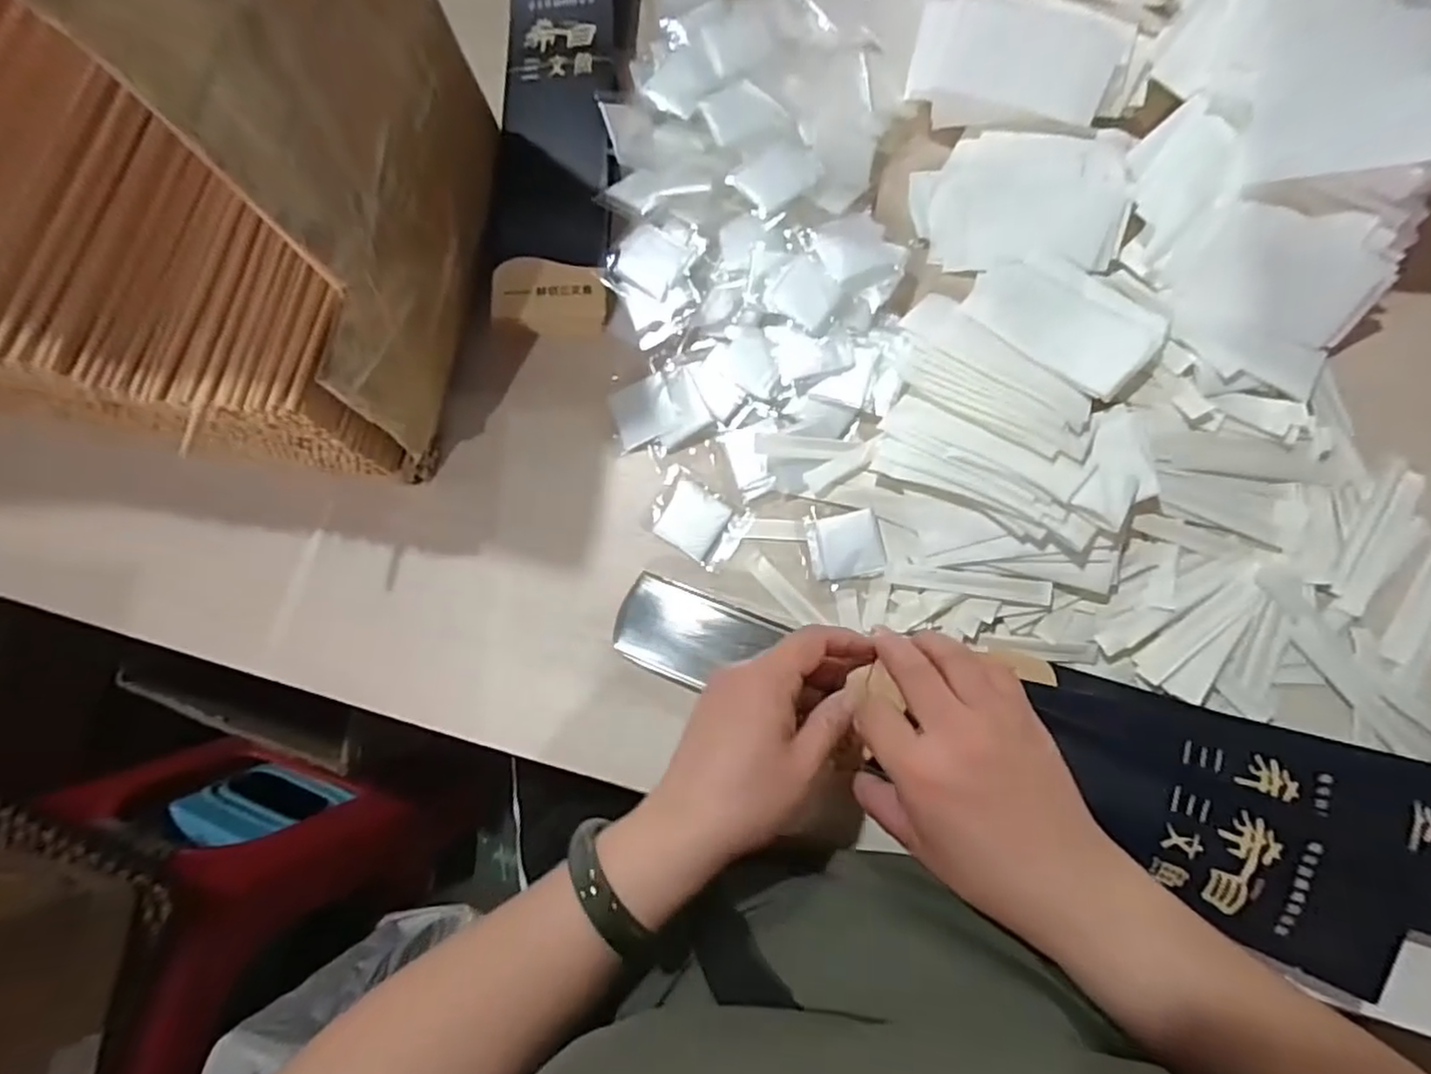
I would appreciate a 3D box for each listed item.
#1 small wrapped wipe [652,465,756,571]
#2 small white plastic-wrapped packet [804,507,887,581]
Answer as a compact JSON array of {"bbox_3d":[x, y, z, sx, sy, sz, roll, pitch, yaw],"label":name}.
[{"bbox_3d":[-0.013,-0.012,0.432,0.062,0.004,0.046,33,86,12],"label":"small wrapped wipe"},{"bbox_3d":[0.080,0.005,0.414,0.044,0.008,0.042,-7,80,7],"label":"small white plastic-wrapped packet"}]

